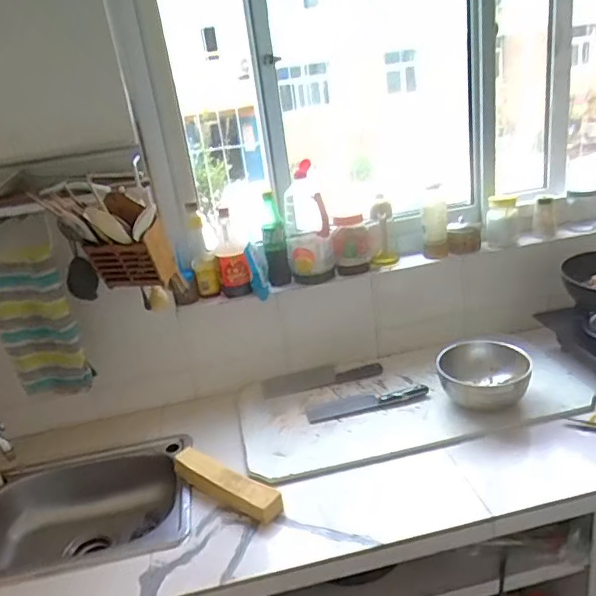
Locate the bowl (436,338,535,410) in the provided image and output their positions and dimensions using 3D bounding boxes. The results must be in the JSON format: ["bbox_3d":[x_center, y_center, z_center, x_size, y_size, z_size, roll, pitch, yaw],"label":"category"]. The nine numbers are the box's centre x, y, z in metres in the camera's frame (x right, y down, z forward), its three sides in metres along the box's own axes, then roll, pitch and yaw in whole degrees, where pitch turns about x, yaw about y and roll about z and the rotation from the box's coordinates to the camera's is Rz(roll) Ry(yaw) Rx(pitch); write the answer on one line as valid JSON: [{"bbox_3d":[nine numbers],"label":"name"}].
[{"bbox_3d":[0.415,0.184,1.261,0.189,0.107,0.198,-3,22,12],"label":"bowl"}]

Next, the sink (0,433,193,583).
[{"bbox_3d":[-0.444,0.481,1.158,0.463,0.153,0.336,-11,22,-8],"label":"sink"}]

